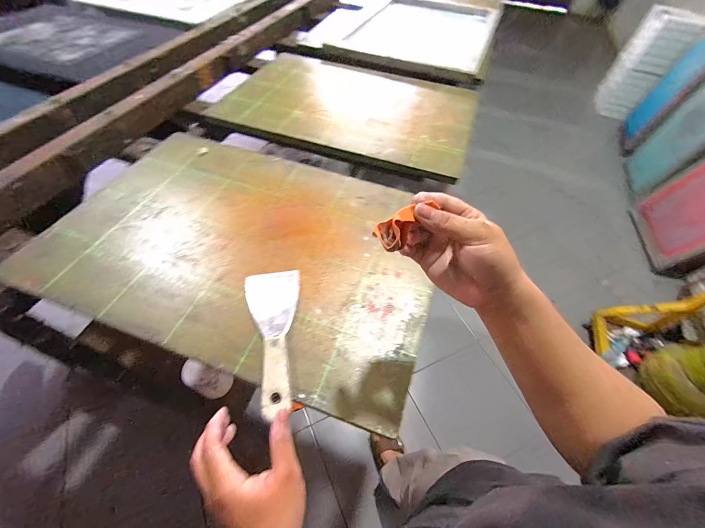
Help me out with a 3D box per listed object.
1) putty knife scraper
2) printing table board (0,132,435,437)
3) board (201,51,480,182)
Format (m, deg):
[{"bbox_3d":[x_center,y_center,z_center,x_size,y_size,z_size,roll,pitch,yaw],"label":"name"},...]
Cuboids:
[{"bbox_3d":[-0.098,0.085,0.388,0.071,0.018,0.194,-8,47,-8],"label":"putty knife scraper"},{"bbox_3d":[-0.154,-0.041,0.485,0.566,0.009,0.386,19,56,10],"label":"printing table board"},{"bbox_3d":[0.005,-0.405,0.773,0.572,0.037,0.430,17,56,9],"label":"board"}]

